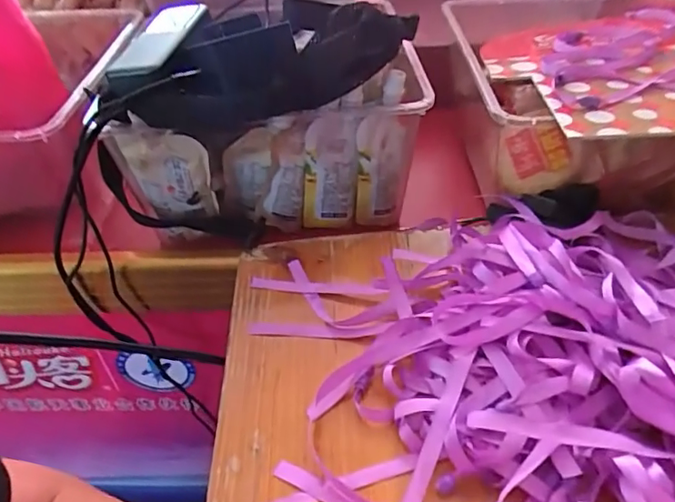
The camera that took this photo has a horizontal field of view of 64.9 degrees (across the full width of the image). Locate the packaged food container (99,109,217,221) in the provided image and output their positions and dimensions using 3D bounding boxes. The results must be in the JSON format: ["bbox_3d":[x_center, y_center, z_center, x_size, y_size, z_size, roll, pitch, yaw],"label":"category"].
[{"bbox_3d":[-0.150,-0.069,0.469,0.074,0.100,0.021,-3,41,2],"label":"packaged food container"}]

